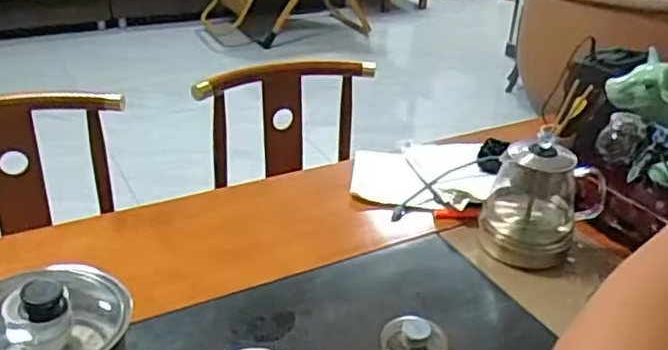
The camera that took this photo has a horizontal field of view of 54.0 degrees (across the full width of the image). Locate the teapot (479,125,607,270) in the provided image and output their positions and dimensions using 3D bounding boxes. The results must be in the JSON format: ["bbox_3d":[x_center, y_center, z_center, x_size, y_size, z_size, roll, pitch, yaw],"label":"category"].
[{"bbox_3d":[0.296,0.030,0.927,0.157,0.154,0.141,14,31,21],"label":"teapot"}]

